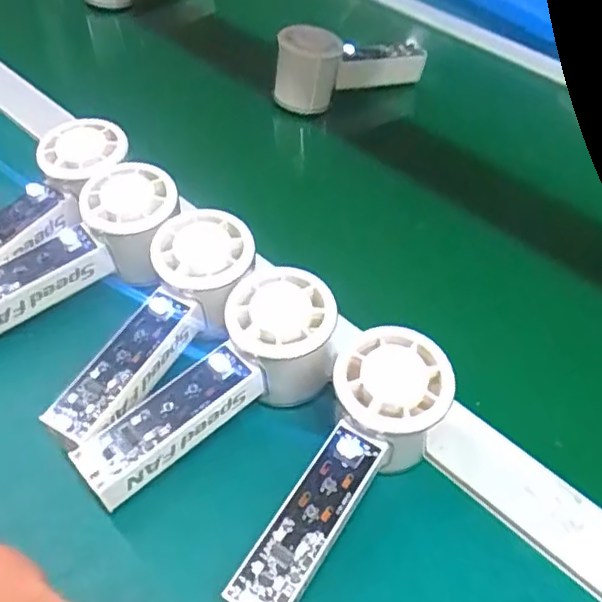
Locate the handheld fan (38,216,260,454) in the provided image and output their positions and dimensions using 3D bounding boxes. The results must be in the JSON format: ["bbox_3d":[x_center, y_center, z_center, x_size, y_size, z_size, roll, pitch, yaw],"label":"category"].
[{"bbox_3d":[-0.075,0.016,0.352,0.055,0.046,0.151,24,63,17],"label":"handheld fan"}]

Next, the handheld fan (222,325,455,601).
[{"bbox_3d":[0.020,0.084,0.309,0.051,0.051,0.150,28,63,21],"label":"handheld fan"}]

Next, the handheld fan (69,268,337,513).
[{"bbox_3d":[-0.041,0.046,0.328,0.147,0.043,0.058,-38,58,-15],"label":"handheld fan"}]

